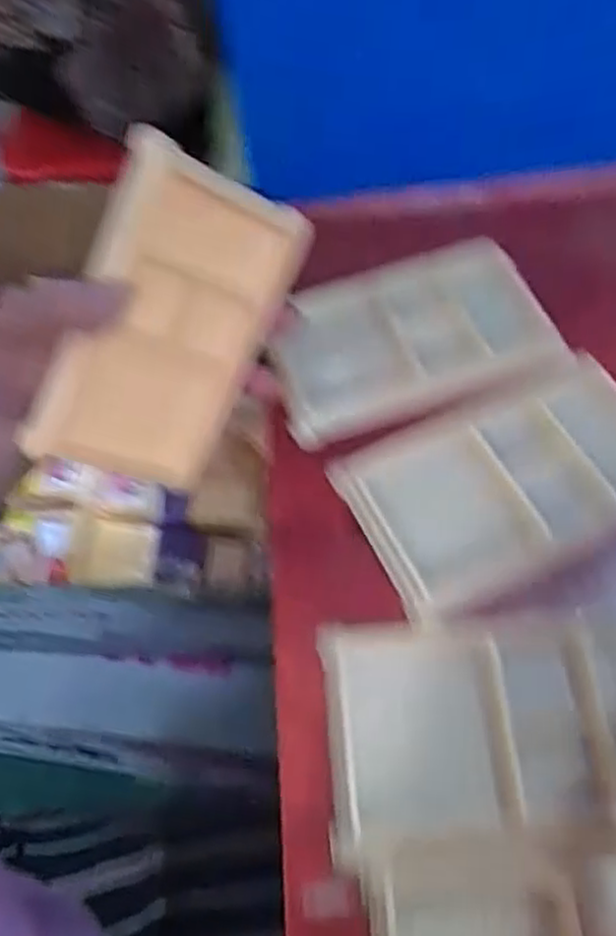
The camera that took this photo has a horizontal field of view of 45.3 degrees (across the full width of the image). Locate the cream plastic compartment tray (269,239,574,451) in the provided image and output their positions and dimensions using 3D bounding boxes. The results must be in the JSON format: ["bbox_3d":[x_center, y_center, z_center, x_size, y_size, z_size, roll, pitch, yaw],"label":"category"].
[{"bbox_3d":[0.047,-0.064,0.355,0.131,0.013,0.086,-19,59,-5],"label":"cream plastic compartment tray"}]

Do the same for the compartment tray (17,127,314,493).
[{"bbox_3d":[-0.060,-0.058,0.318,0.137,0.086,0.016,-63,36,14],"label":"compartment tray"}]

